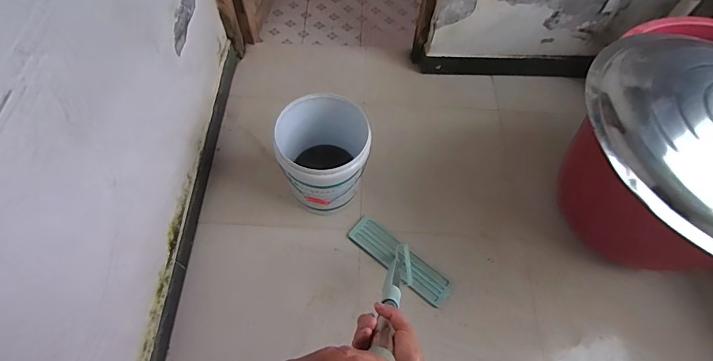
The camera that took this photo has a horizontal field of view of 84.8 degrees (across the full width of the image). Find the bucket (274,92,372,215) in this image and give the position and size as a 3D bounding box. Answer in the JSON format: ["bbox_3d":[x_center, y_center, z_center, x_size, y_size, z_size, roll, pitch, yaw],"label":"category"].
[{"bbox_3d":[-0.113,-0.060,1.372,0.303,0.375,0.295,10,61,2],"label":"bucket"}]

